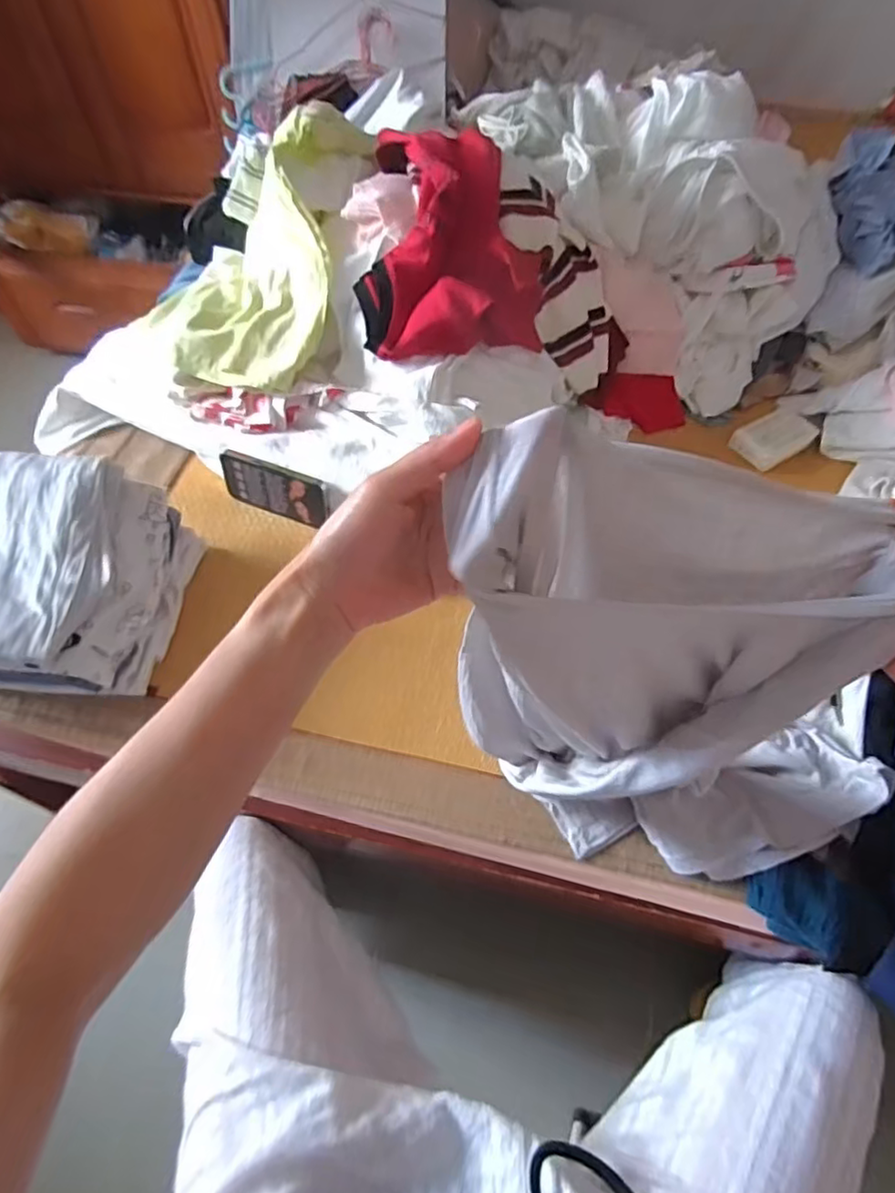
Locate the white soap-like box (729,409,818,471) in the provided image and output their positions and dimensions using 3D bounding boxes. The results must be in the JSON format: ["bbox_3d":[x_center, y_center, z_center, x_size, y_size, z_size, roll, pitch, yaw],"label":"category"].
[{"bbox_3d":[0.440,-0.216,0.831,0.110,0.018,0.066,-29,62,-17],"label":"white soap-like box"}]

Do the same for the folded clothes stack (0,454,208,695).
[{"bbox_3d":[-0.412,-0.019,0.627,0.233,0.122,0.212,3,57,2],"label":"folded clothes stack"}]

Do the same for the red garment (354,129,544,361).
[{"bbox_3d":[-0.008,-0.419,0.727,0.208,0.136,0.246,-10,58,-6],"label":"red garment"}]

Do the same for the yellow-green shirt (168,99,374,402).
[{"bbox_3d":[-0.247,-0.433,0.761,0.231,0.182,0.338,7,57,5],"label":"yellow-green shirt"}]

